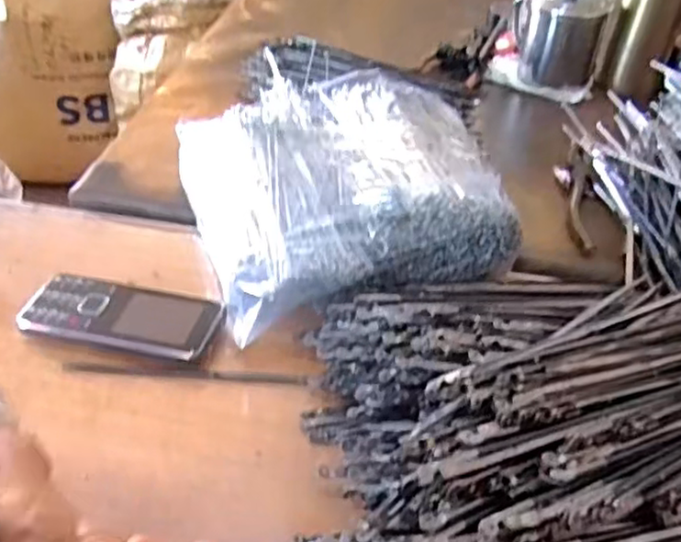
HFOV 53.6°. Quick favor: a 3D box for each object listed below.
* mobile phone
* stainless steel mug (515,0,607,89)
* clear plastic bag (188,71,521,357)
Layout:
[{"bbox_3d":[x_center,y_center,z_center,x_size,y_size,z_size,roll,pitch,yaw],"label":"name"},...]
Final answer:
[{"bbox_3d":[-0.140,0.031,0.436,0.121,0.019,0.050,10,41,9],"label":"mobile phone"},{"bbox_3d":[0.233,-0.255,0.729,0.095,0.079,0.079,14,41,13],"label":"stainless steel mug"},{"bbox_3d":[0.006,-0.072,0.516,0.239,0.071,0.261,-12,42,-16],"label":"clear plastic bag"}]

